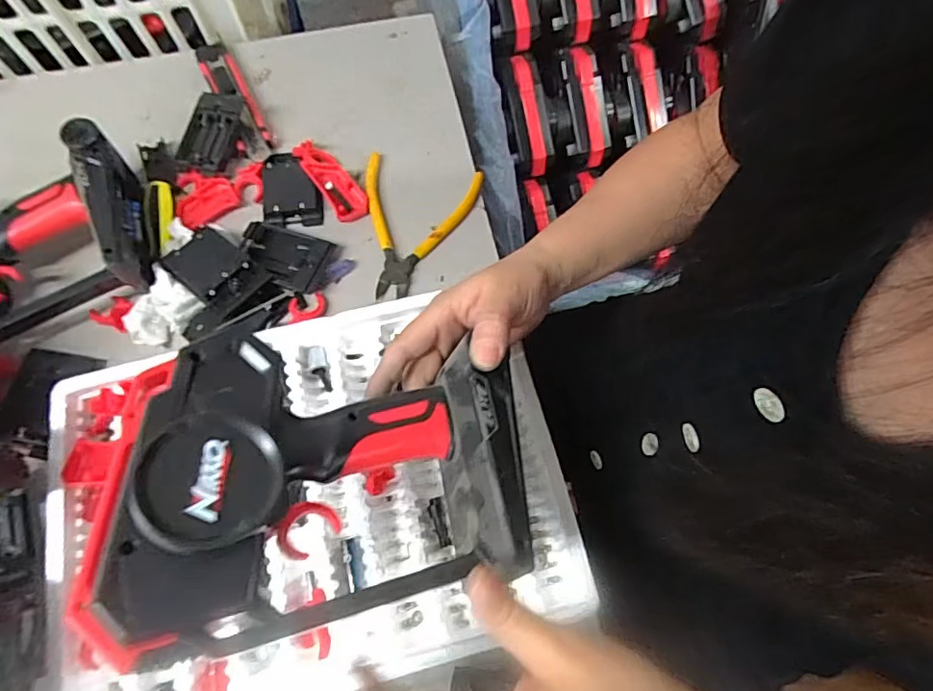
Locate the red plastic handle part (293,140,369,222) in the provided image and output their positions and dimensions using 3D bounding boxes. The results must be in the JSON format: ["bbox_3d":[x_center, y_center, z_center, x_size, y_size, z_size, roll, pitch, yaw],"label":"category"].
[{"bbox_3d":[-0.126,-0.156,0.498,0.032,0.022,0.097,-34,73,-12],"label":"red plastic handle part"}]

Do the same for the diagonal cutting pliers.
[{"bbox_3d":[-0.052,-0.106,0.485,0.103,0.019,0.130,14,70,5],"label":"diagonal cutting pliers"}]

